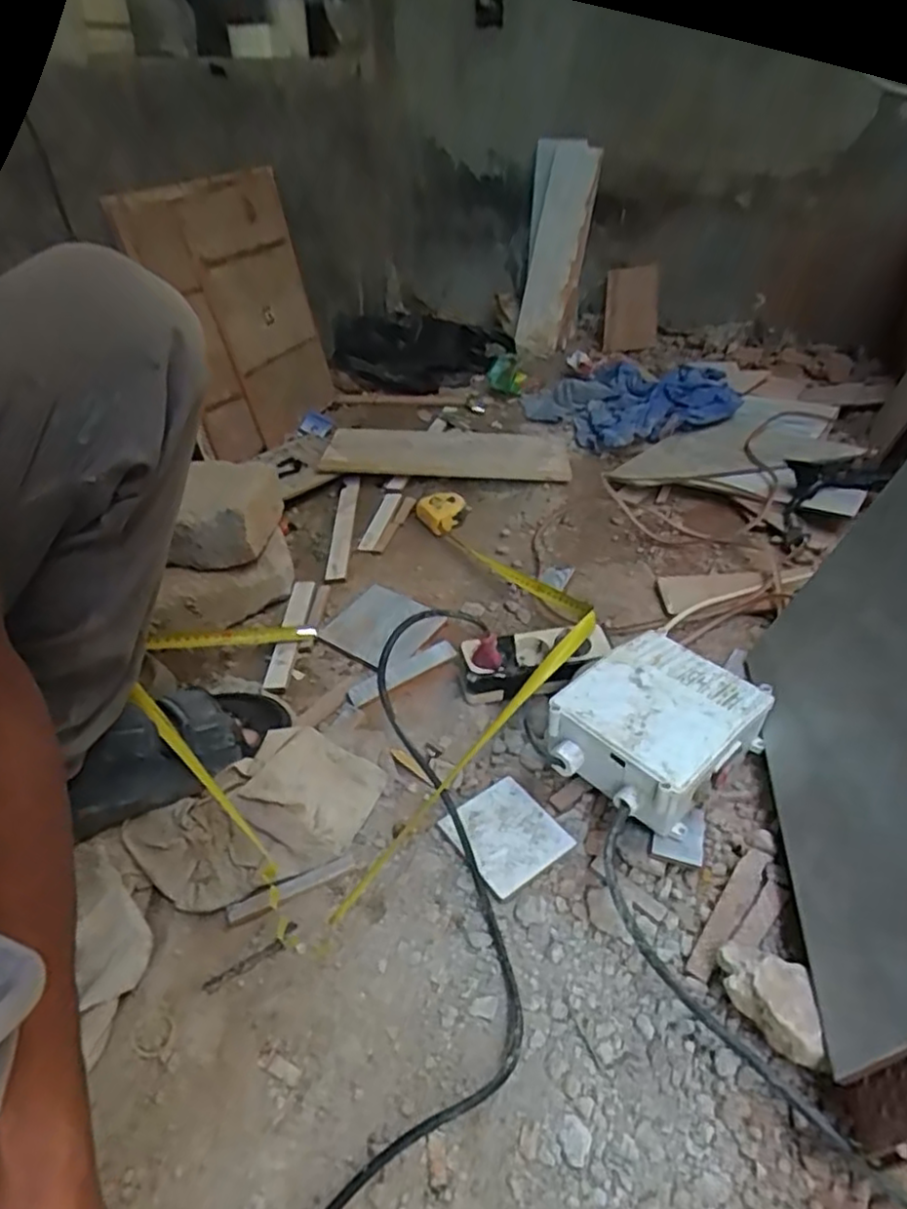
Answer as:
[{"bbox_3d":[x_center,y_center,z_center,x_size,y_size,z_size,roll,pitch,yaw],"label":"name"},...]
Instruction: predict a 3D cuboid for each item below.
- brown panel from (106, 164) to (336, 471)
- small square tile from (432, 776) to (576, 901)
[{"bbox_3d":[-0.341,-0.471,1.122,0.024,0.405,0.326,11,45,28],"label":"brown panel"},{"bbox_3d":[0.043,0.194,0.581,0.079,0.008,0.090,-24,43,-26],"label":"small square tile"}]

